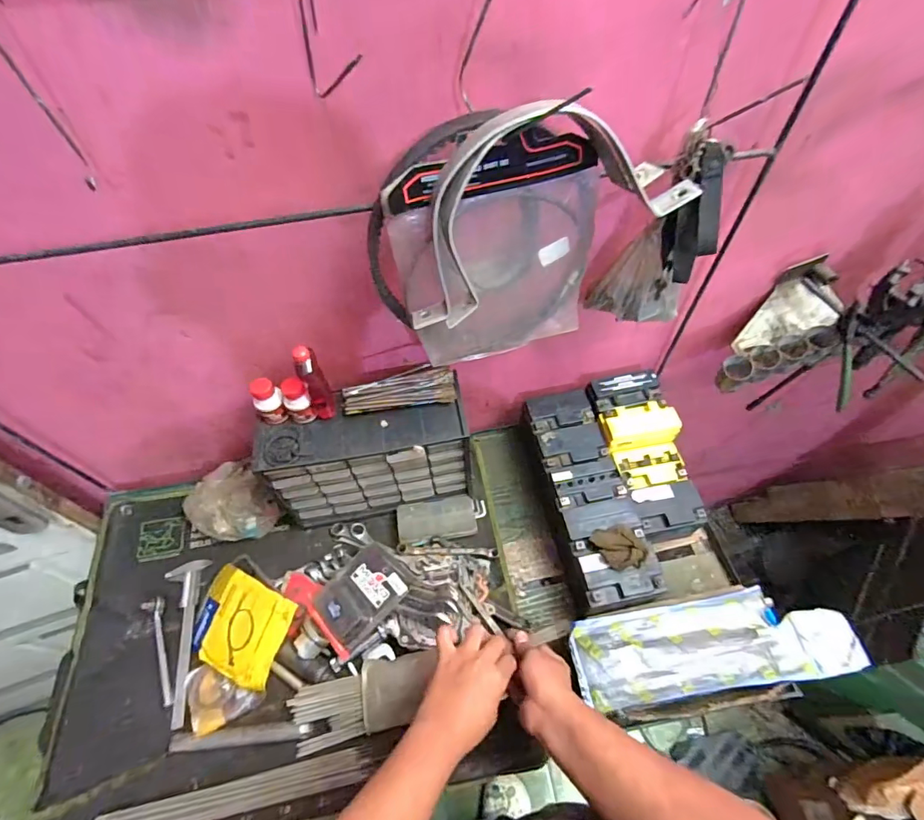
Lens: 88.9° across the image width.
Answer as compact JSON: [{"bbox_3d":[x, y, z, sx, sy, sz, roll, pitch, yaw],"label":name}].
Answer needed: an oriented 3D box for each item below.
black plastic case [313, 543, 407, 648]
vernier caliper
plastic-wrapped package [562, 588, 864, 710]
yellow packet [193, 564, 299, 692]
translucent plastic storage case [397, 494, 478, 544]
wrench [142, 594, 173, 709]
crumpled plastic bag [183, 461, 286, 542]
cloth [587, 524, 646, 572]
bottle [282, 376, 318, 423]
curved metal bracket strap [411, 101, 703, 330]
[{"bbox_3d":[-0.149,0.270,0.704,0.130,0.038,0.103,-37,62,-22],"label":"black plastic case"},{"bbox_3d":[-0.420,0.340,0.708,0.062,0.011,0.232,-13,56,-8],"label":"vernier caliper"},{"bbox_3d":[0.332,0.313,0.633,0.358,0.034,0.112,-7,55,-3],"label":"plastic-wrapped package"},{"bbox_3d":[-0.325,0.314,0.689,0.167,0.020,0.124,17,77,28],"label":"yellow packet"},{"bbox_3d":[-0.042,0.186,0.791,0.128,0.025,0.070,-11,55,-6],"label":"translucent plastic storage case"},{"bbox_3d":[-0.450,0.354,0.695,0.027,0.021,0.157,-21,57,-13],"label":"wrench"},{"bbox_3d":[-0.383,0.157,0.786,0.135,0.090,0.124,34,62,22],"label":"crumpled plastic bag"},{"bbox_3d":[0.221,0.190,0.663,0.068,0.033,0.061,-11,55,-6],"label":"cloth"},{"bbox_3d":[-0.231,-0.014,0.657,0.036,0.067,0.036,-30,60,-18],"label":"bottle"},{"bbox_3d":[0.082,-0.191,0.463,0.282,0.185,0.073,-13,56,-8],"label":"curved metal bracket strap"}]

